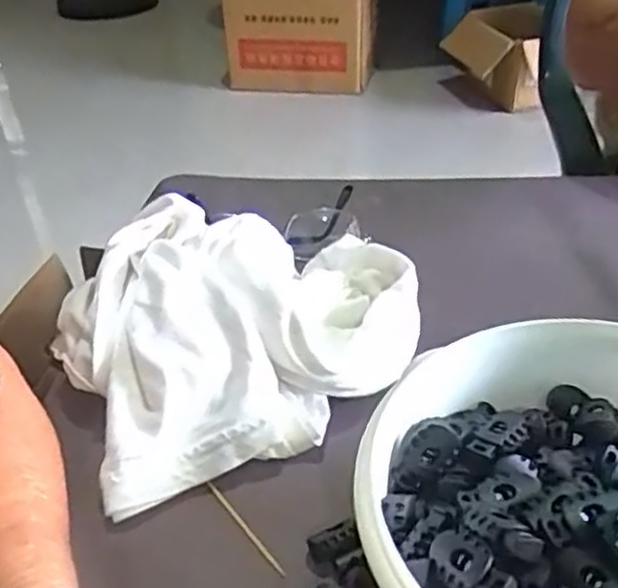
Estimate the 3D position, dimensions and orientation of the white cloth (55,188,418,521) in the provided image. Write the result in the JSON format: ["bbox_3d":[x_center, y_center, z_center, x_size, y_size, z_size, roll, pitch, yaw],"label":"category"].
[{"bbox_3d":[-0.034,0.013,0.374,0.188,0.072,0.140,-21,39,-20],"label":"white cloth"}]

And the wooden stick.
[{"bbox_3d":[-0.028,0.103,0.311,0.004,0.004,0.059,-28,41,-27],"label":"wooden stick"}]

